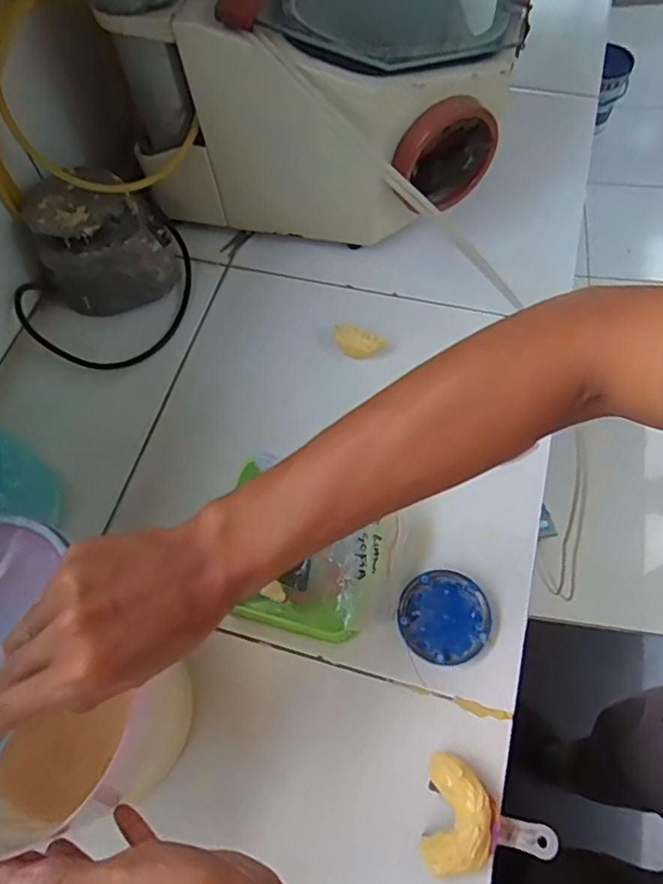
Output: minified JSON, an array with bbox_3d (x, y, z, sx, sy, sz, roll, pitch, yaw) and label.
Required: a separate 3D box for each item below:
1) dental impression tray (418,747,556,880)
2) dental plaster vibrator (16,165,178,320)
[{"bbox_3d":[0.118,0.279,0.422,0.098,0.035,0.072,9,64,7],"label":"dental impression tray"},{"bbox_3d":[-0.259,-0.222,0.646,0.140,0.119,0.114,20,67,11],"label":"dental plaster vibrator"}]

